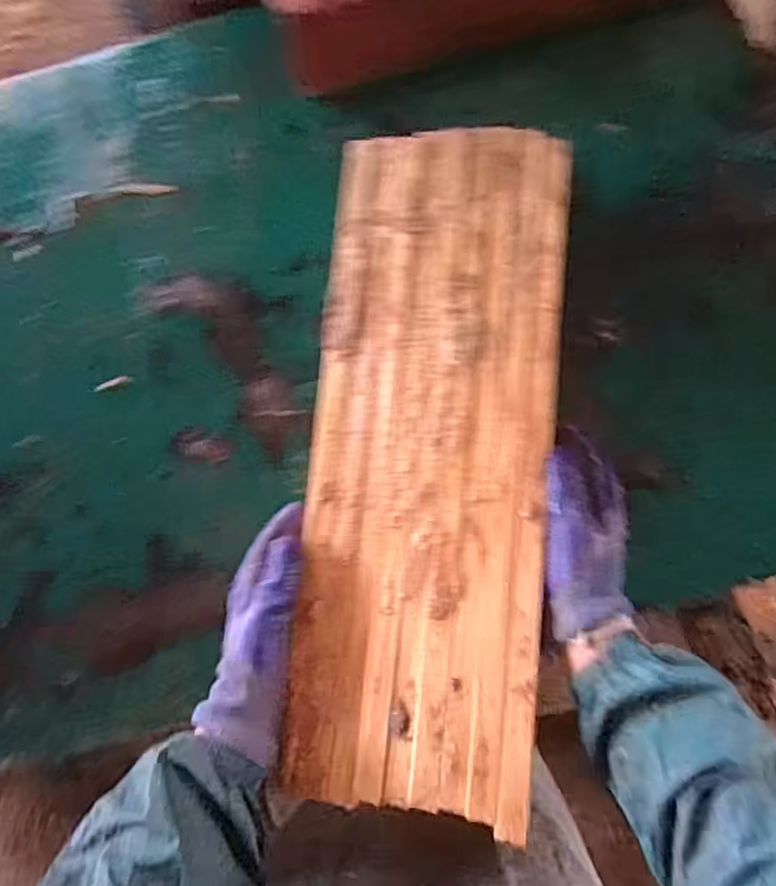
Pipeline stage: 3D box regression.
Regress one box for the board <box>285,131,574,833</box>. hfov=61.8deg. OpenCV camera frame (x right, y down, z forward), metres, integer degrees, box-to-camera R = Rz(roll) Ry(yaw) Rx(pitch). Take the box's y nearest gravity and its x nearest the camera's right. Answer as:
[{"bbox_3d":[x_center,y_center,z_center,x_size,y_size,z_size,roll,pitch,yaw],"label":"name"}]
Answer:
[{"bbox_3d":[0.032,-0.005,0.475,0.177,0.021,0.493,4,77,6],"label":"board"}]

